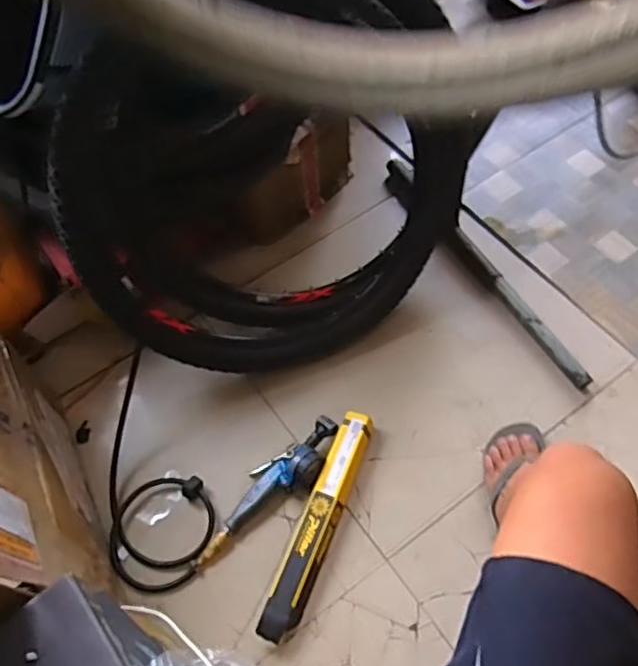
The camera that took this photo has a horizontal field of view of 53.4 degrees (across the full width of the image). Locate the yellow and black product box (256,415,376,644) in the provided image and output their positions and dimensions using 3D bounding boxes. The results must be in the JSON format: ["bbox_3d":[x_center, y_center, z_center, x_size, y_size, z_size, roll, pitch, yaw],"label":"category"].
[{"bbox_3d":[0.002,0.306,1.037,0.058,0.041,0.379,19,64,13],"label":"yellow and black product box"}]

